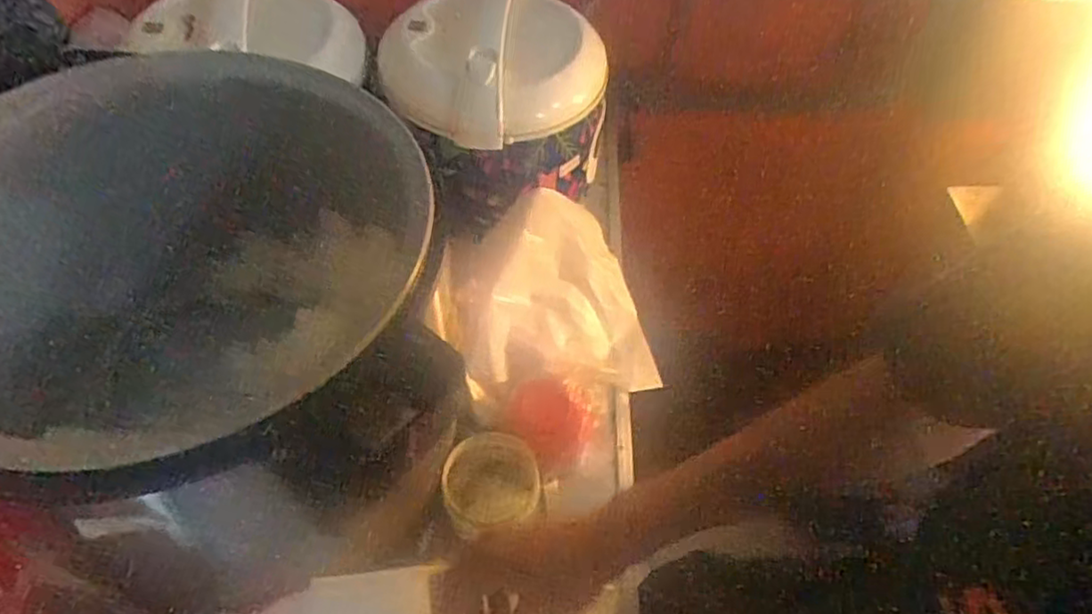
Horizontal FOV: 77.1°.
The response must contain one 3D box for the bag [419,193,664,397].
[{"bbox_3d":[0.005,-0.021,0.776,0.235,0.122,0.223,-4,54,-7],"label":"bag"}]

